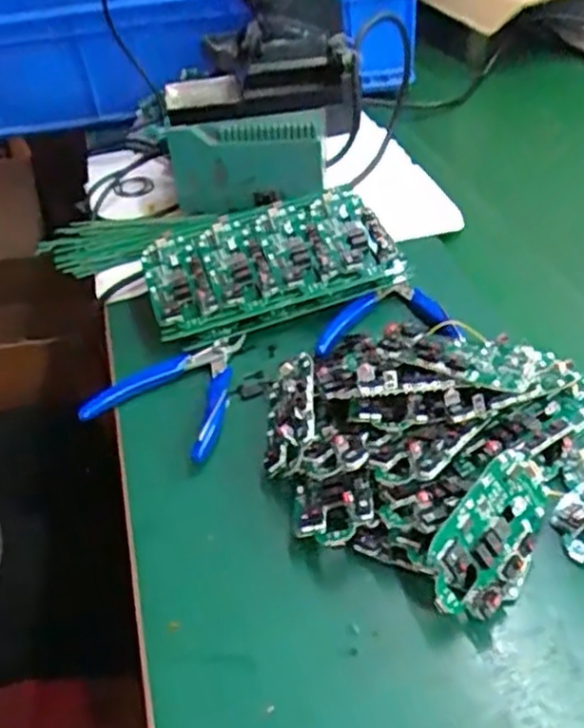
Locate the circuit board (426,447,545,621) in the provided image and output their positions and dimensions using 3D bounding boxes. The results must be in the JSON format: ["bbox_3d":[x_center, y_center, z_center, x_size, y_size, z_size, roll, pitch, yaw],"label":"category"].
[{"bbox_3d":[0.108,0.090,0.377,0.054,0.013,0.098,51,57,-6],"label":"circuit board"}]

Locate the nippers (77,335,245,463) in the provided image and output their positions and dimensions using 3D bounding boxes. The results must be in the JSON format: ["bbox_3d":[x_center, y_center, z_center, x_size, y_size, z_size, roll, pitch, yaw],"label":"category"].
[{"bbox_3d":[-0.078,0.015,0.521,0.101,0.022,0.115,14,43,22],"label":"nippers"}]

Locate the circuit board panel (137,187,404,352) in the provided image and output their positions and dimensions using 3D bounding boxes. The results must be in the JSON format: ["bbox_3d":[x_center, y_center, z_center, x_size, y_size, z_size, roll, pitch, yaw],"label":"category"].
[{"bbox_3d":[-0.020,-0.084,0.586,0.192,0.028,0.111,-17,56,-8],"label":"circuit board panel"}]

